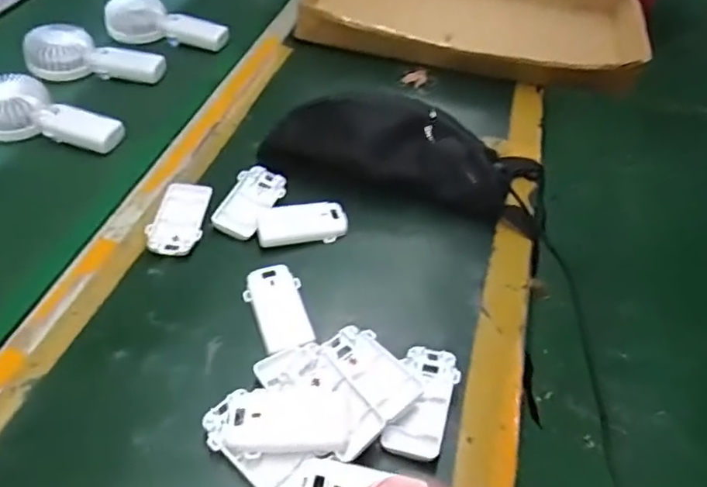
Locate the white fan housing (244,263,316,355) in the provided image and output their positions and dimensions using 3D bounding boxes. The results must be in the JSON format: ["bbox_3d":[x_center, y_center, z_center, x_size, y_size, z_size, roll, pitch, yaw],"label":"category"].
[{"bbox_3d":[-0.069,0.057,0.504,0.050,0.018,0.088,-10,48,-12],"label":"white fan housing"}]

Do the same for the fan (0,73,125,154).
[{"bbox_3d":[-0.366,-0.151,0.669,0.183,0.056,0.069,15,46,-2],"label":"fan"}]

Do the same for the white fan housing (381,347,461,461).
[{"bbox_3d":[0.057,0.128,0.450,0.047,0.014,0.098,13,48,9],"label":"white fan housing"}]

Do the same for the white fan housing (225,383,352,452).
[{"bbox_3d":[-0.050,0.132,0.428,0.094,0.010,0.055,1,47,-2],"label":"white fan housing"}]

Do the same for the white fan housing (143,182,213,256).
[{"bbox_3d":[-0.178,-0.029,0.567,0.048,0.013,0.097,3,47,0],"label":"white fan housing"}]

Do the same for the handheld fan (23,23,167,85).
[{"bbox_3d":[-0.354,-0.257,0.768,0.186,0.053,0.071,8,45,-4],"label":"handheld fan"}]

